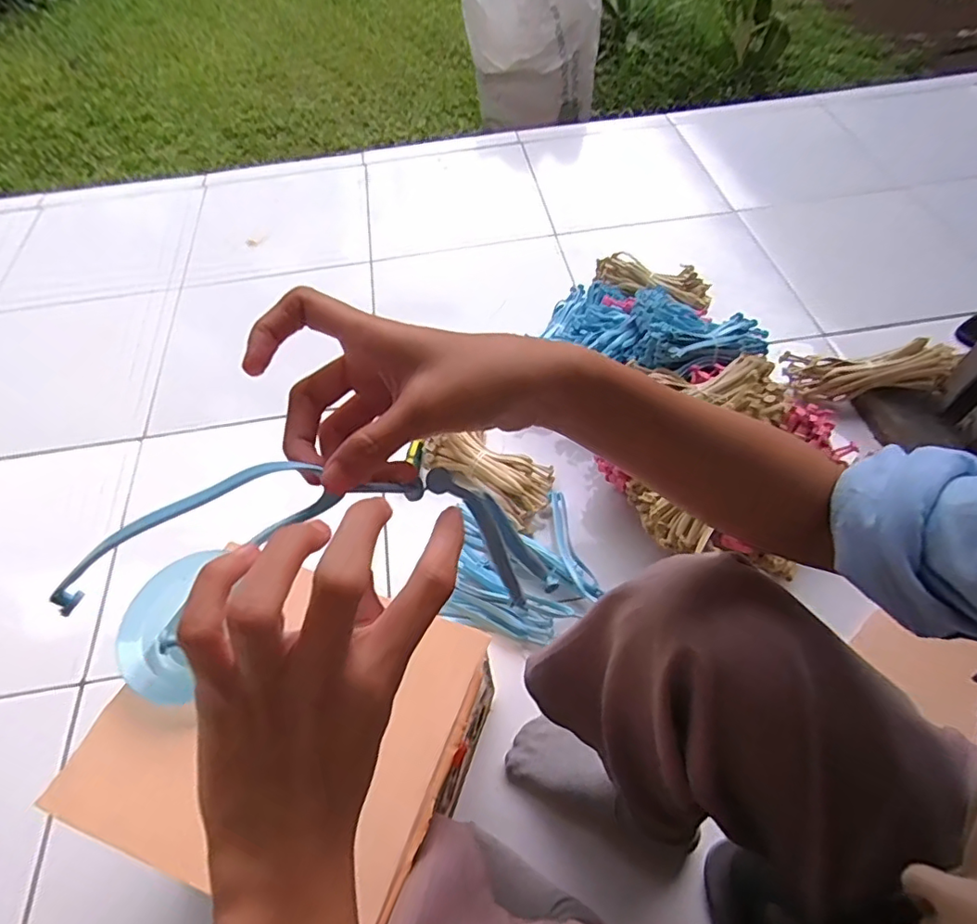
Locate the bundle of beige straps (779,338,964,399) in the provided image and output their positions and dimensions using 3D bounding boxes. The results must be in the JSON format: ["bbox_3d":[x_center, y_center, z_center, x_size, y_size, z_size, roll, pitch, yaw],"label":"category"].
[{"bbox_3d":[0.577,-0.139,0.872,0.215,0.063,0.053,-2,49,31],"label":"bundle of beige straps"}]

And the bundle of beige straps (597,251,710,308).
[{"bbox_3d":[0.298,-0.336,1.051,0.228,0.048,0.077,28,62,20],"label":"bundle of beige straps"}]

